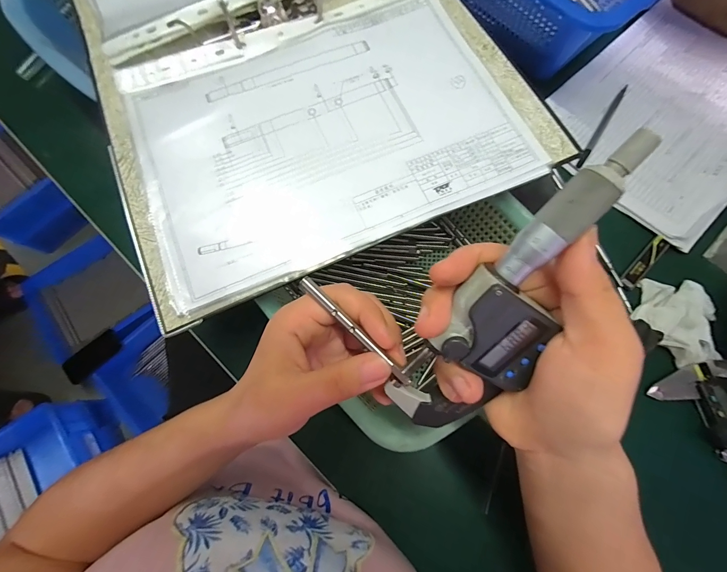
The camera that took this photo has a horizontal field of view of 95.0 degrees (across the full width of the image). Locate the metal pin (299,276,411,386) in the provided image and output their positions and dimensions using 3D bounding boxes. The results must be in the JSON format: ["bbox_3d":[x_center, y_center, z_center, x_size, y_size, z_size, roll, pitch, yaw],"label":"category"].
[{"bbox_3d":[-0.005,0.024,0.179,0.079,0.004,0.006,43,78,7],"label":"metal pin"}]

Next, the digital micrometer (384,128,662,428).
[{"bbox_3d":[0.064,0.013,0.150,0.048,0.024,0.159,29,115,5],"label":"digital micrometer"}]

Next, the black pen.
[{"bbox_3d":[0.291,-0.195,0.406,0.008,0.006,0.139,33,78,7],"label":"black pen"}]

